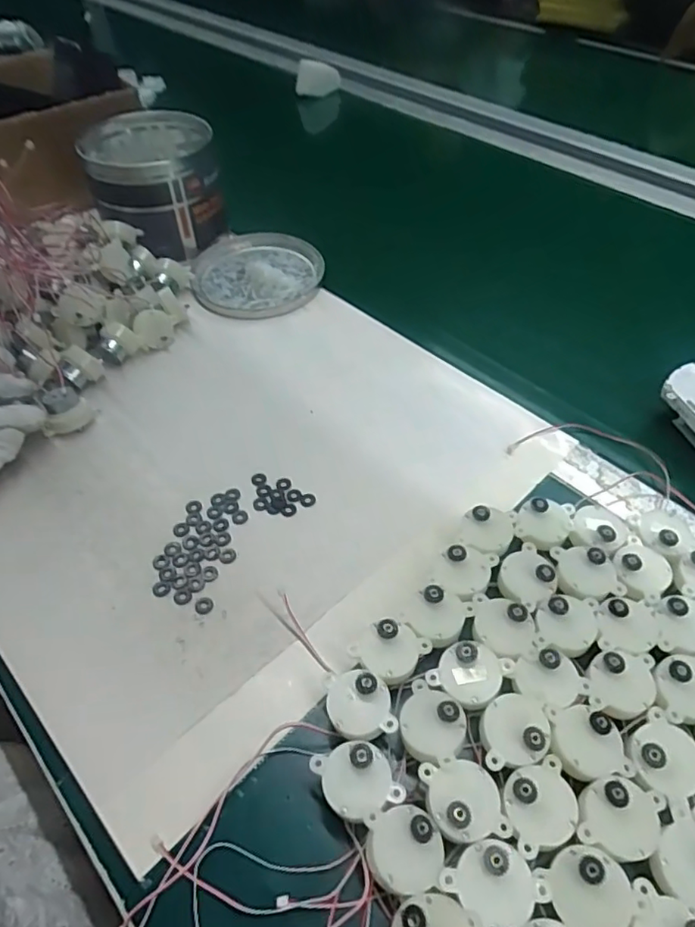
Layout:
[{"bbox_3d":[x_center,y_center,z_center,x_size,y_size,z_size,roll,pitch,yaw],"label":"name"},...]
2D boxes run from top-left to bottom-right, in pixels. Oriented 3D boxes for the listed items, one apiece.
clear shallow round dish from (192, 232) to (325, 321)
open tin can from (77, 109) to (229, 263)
[{"bbox_3d":[-0.090,-0.191,0.576,0.125,0.025,0.130,0,51,0],"label":"clear shallow round dish"},{"bbox_3d":[-0.194,-0.284,0.584,0.117,0.097,0.132,-13,52,-10],"label":"open tin can"}]

